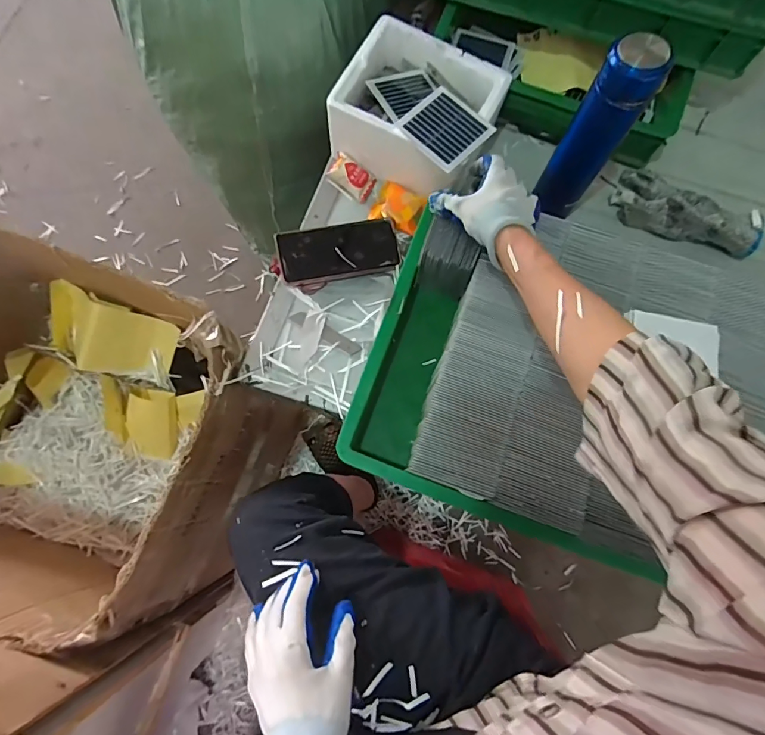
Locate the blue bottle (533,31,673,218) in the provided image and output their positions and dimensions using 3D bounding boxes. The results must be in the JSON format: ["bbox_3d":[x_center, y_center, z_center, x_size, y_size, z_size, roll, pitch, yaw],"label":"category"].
[{"bbox_3d":[0.251,-0.274,0.523,0.063,0.213,0.058,35,78,7],"label":"blue bottle"}]

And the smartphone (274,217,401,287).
[{"bbox_3d":[-0.059,-0.160,0.597,0.162,0.014,0.075,-11,85,-8],"label":"smartphone"}]

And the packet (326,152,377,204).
[{"bbox_3d":[-0.044,-0.278,0.628,0.066,0.031,0.046,36,79,7],"label":"packet"}]

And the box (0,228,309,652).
[{"bbox_3d":[-0.492,0.074,0.658,0.571,0.299,0.432,14,77,3],"label":"box"}]

